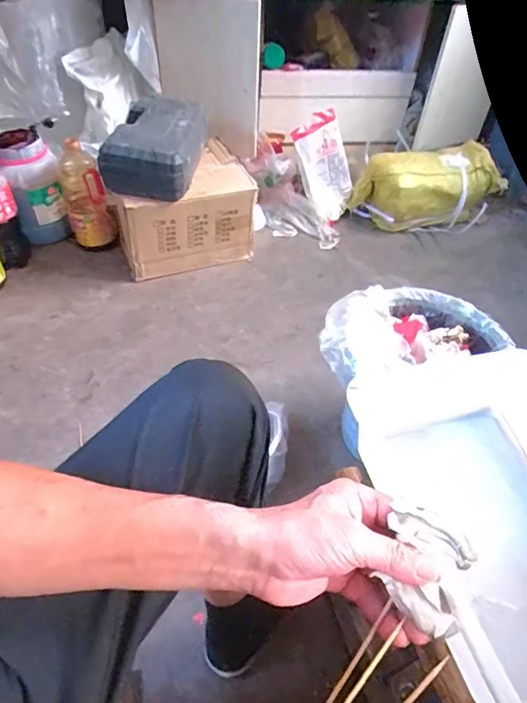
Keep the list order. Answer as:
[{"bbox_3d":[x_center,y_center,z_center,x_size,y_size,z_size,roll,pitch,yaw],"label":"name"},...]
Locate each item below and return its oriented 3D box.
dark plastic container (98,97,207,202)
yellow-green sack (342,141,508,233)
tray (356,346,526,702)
[{"bbox_3d":[-0.248,-0.492,1.069,0.199,0.138,0.288,7,47,2],"label":"dark plastic container"},{"bbox_3d":[0.473,-0.479,1.354,0.376,0.202,0.222,-10,49,-13],"label":"yellow-green sack"},{"bbox_3d":[0.314,0.178,0.557,0.307,0.064,0.394,-11,49,-14],"label":"tray"}]

